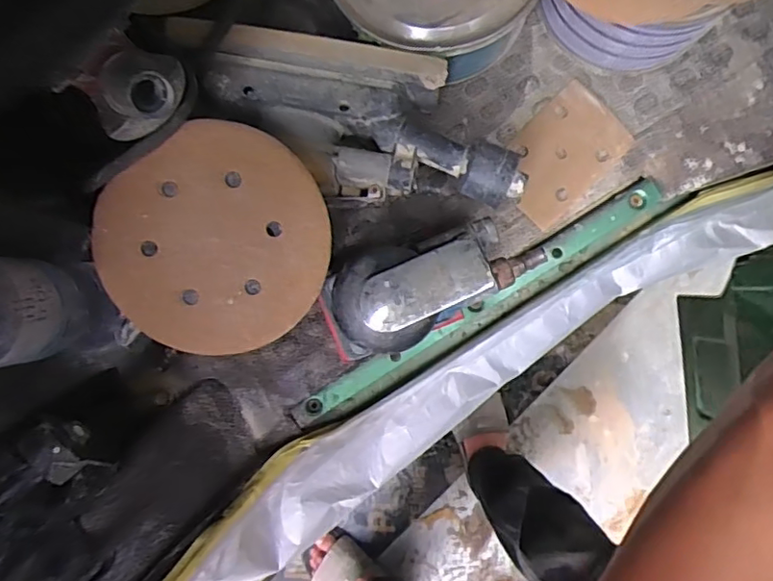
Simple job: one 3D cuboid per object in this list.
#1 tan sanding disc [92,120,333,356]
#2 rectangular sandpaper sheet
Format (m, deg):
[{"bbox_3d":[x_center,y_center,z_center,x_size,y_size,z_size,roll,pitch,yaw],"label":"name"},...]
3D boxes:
[{"bbox_3d":[-0.107,-0.030,0.379,0.141,0.009,0.135,0,93,-4],"label":"tan sanding disc"},{"bbox_3d":[0.135,-0.106,0.463,0.099,0.006,0.068,-45,90,1],"label":"rectangular sandpaper sheet"}]

